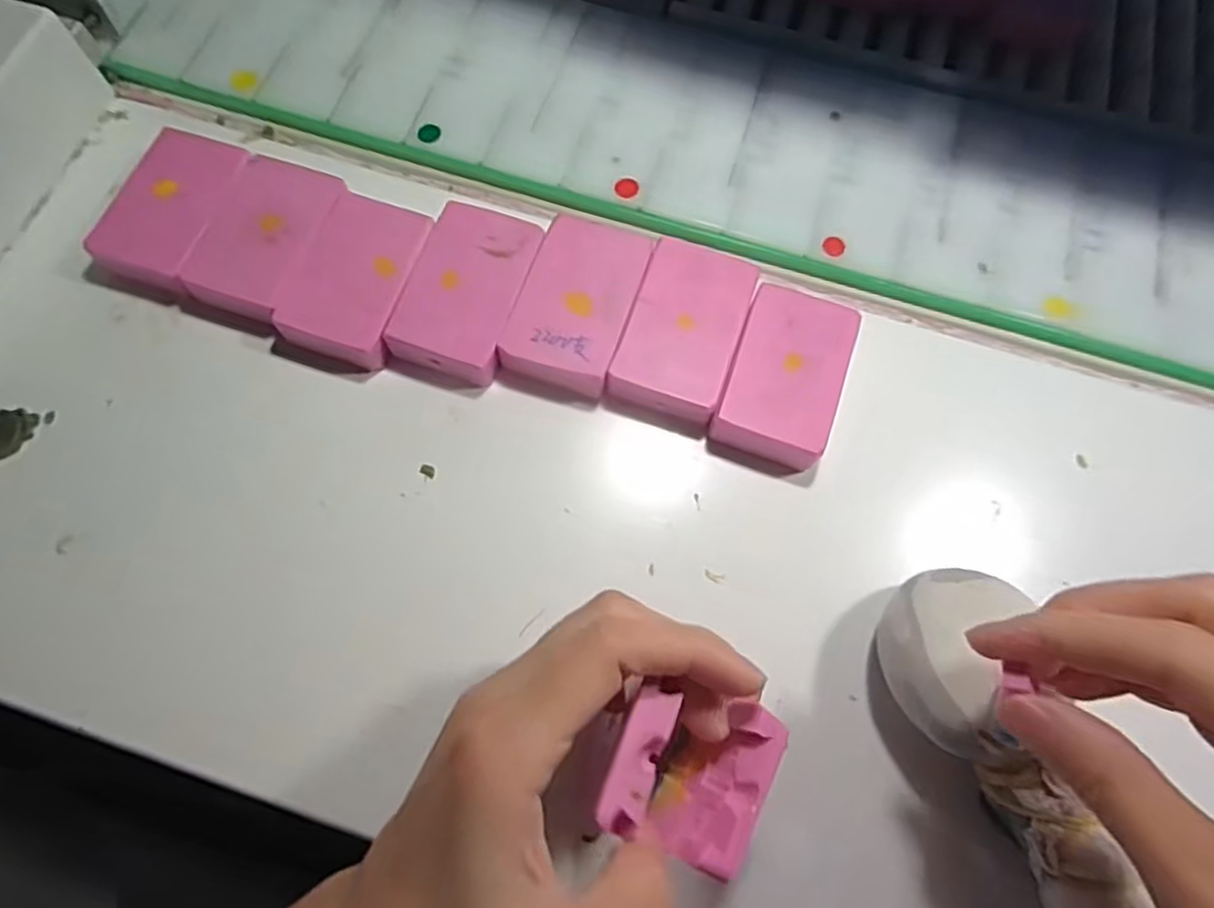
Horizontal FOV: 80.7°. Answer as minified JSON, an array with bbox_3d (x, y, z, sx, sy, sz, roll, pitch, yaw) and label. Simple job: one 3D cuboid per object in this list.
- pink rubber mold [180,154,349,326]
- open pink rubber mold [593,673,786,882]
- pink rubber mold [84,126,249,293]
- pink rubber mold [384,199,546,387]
[{"bbox_3d":[-0.143,-0.090,0.303,0.044,0.018,0.072,17,72,4],"label":"pink rubber mold"},{"bbox_3d":[0.023,0.086,0.197,0.042,0.034,0.041,23,73,6],"label":"open pink rubber mold"},{"bbox_3d":[-0.185,-0.104,0.308,0.044,0.019,0.069,18,72,4],"label":"pink rubber mold"},{"bbox_3d":[-0.057,-0.067,0.298,0.044,0.018,0.072,17,72,4],"label":"pink rubber mold"}]

